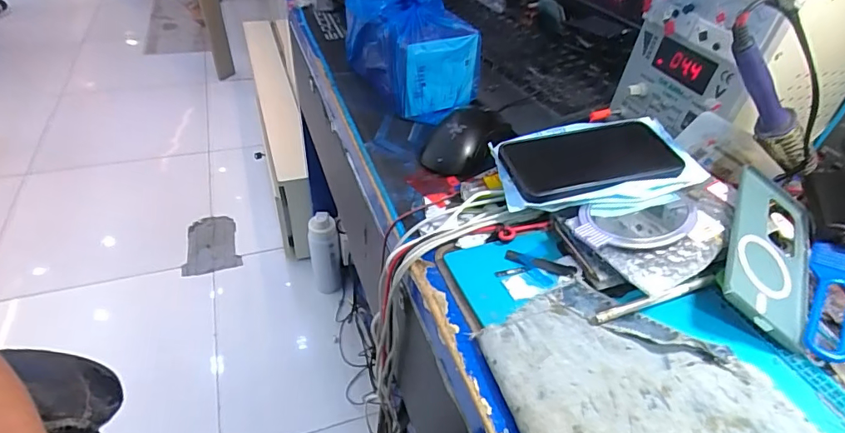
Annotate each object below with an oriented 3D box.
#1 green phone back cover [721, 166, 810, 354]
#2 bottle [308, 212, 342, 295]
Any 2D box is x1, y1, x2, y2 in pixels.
[{"bbox_3d":[0.291,0.028,0.399,0.081,0.009,0.169,40,54,-2],"label":"green phone back cover"},{"bbox_3d":[-0.272,0.115,1.320,0.071,0.267,0.081,-12,44,-19],"label":"bottle"}]

